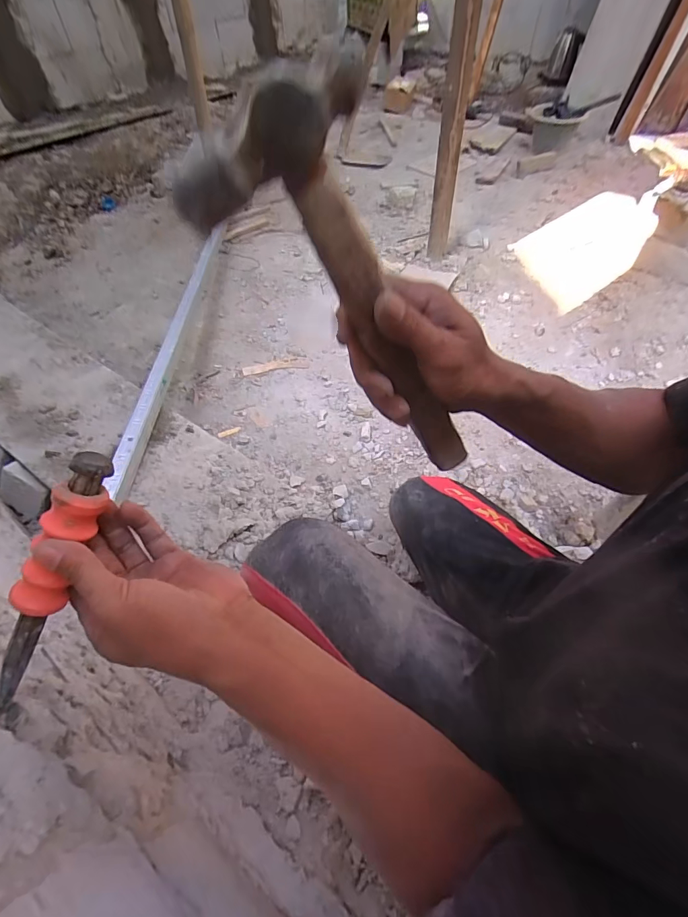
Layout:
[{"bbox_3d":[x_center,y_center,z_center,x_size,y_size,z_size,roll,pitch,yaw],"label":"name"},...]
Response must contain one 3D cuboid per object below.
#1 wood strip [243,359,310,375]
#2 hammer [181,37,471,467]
[{"bbox_3d":[-0.200,-0.271,1.213,0.190,0.014,0.038,-9,53,-5],"label":"wood strip"},{"bbox_3d":[0.023,-0.071,0.275,0.087,0.290,0.038,-18,49,21],"label":"hammer"}]

